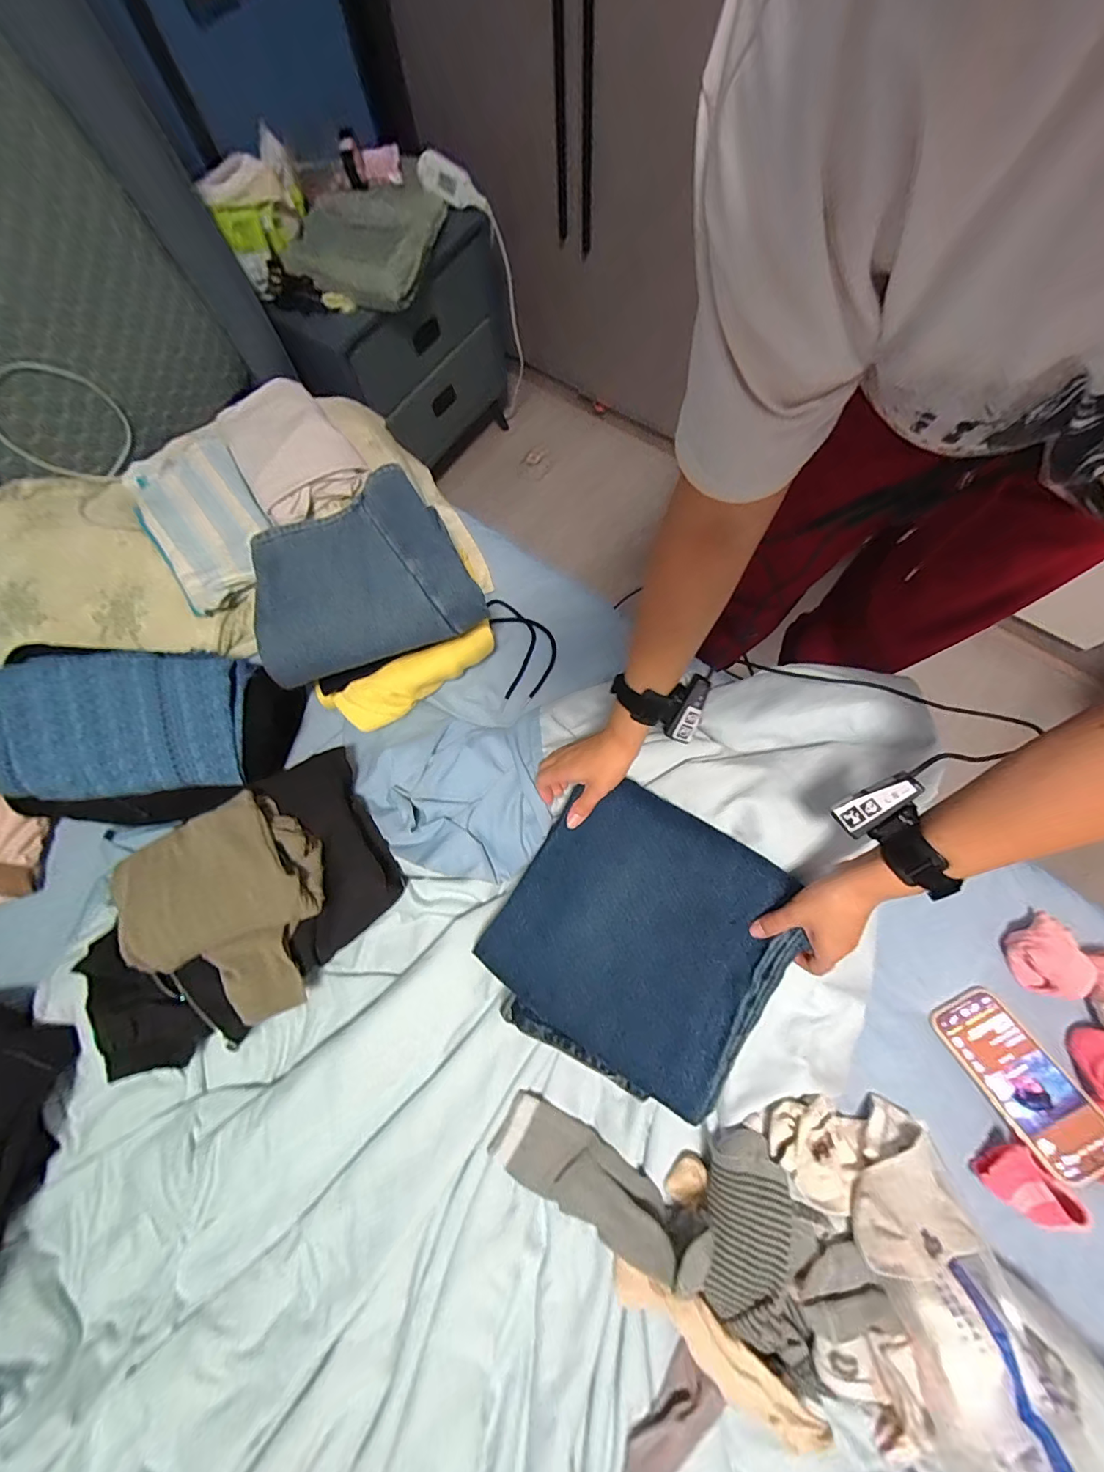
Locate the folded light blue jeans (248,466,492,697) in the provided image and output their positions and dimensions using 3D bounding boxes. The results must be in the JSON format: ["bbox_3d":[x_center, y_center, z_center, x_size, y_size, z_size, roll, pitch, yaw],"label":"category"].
[{"bbox_3d":[-0.233,-0.198,0.600,0.247,0.076,0.222,-22,73,-5],"label":"folded light blue jeans"}]

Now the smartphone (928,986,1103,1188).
[{"bbox_3d":[0.496,0.362,0.516,0.082,0.011,0.160,-28,54,-2],"label":"smartphone"}]

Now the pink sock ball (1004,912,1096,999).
[{"bbox_3d":[0.555,0.246,0.546,0.066,0.055,0.087,-2,71,1],"label":"pink sock ball"}]

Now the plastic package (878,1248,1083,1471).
[{"bbox_3d":[0.356,0.514,0.388,0.127,0.068,0.115,-6,72,0],"label":"plastic package"}]

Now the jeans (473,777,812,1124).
[{"bbox_3d":[0.088,0.208,0.515,0.266,0.063,0.279,29,74,11],"label":"jeans"}]

